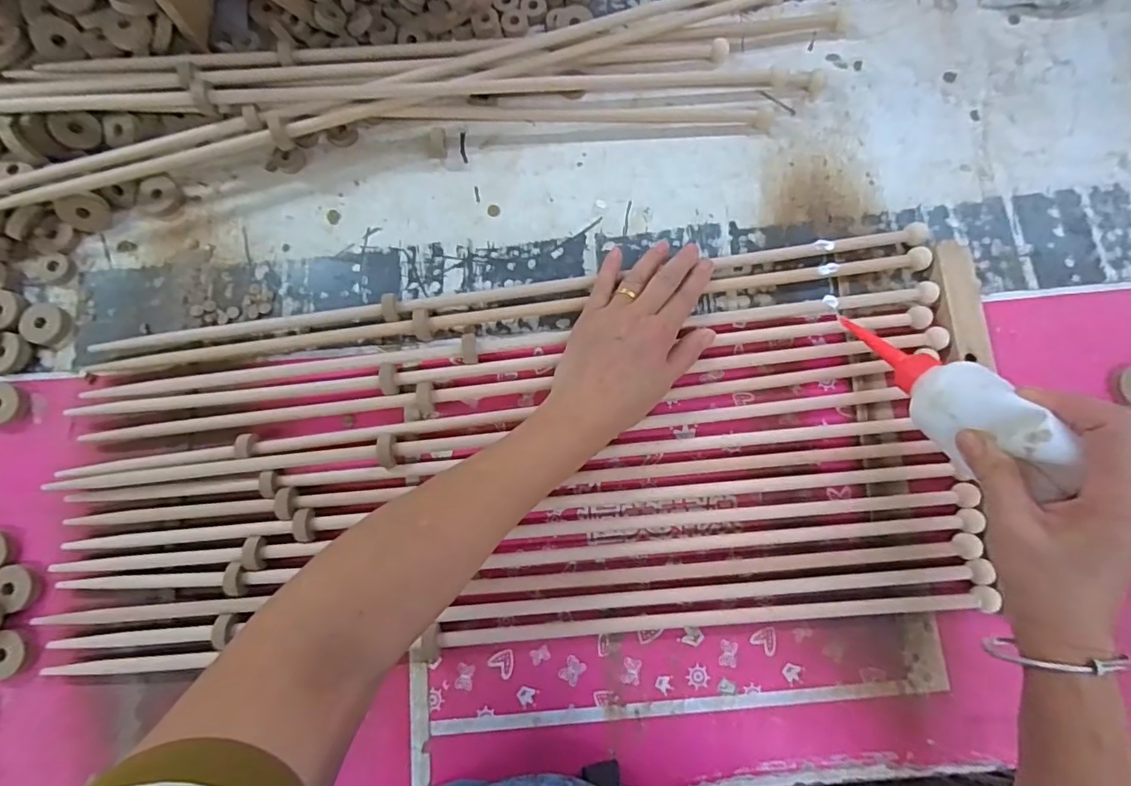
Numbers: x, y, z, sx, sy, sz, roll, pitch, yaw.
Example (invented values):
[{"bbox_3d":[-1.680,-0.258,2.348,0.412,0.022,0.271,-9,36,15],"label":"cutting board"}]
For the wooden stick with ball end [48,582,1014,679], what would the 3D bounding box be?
[{"bbox_3d":[-0.031,0.184,0.409,0.706,0.013,0.016,-5,80,0],"label":"wooden stick with ball end"}]

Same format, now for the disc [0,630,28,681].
[{"bbox_3d":[-0.426,0.199,0.408,0.032,0.008,0.036,30,82,6],"label":"disc"}]

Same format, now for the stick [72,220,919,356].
[{"bbox_3d":[-0.041,-0.085,0.458,0.695,0.017,0.017,-8,80,-1],"label":"stick"}]

